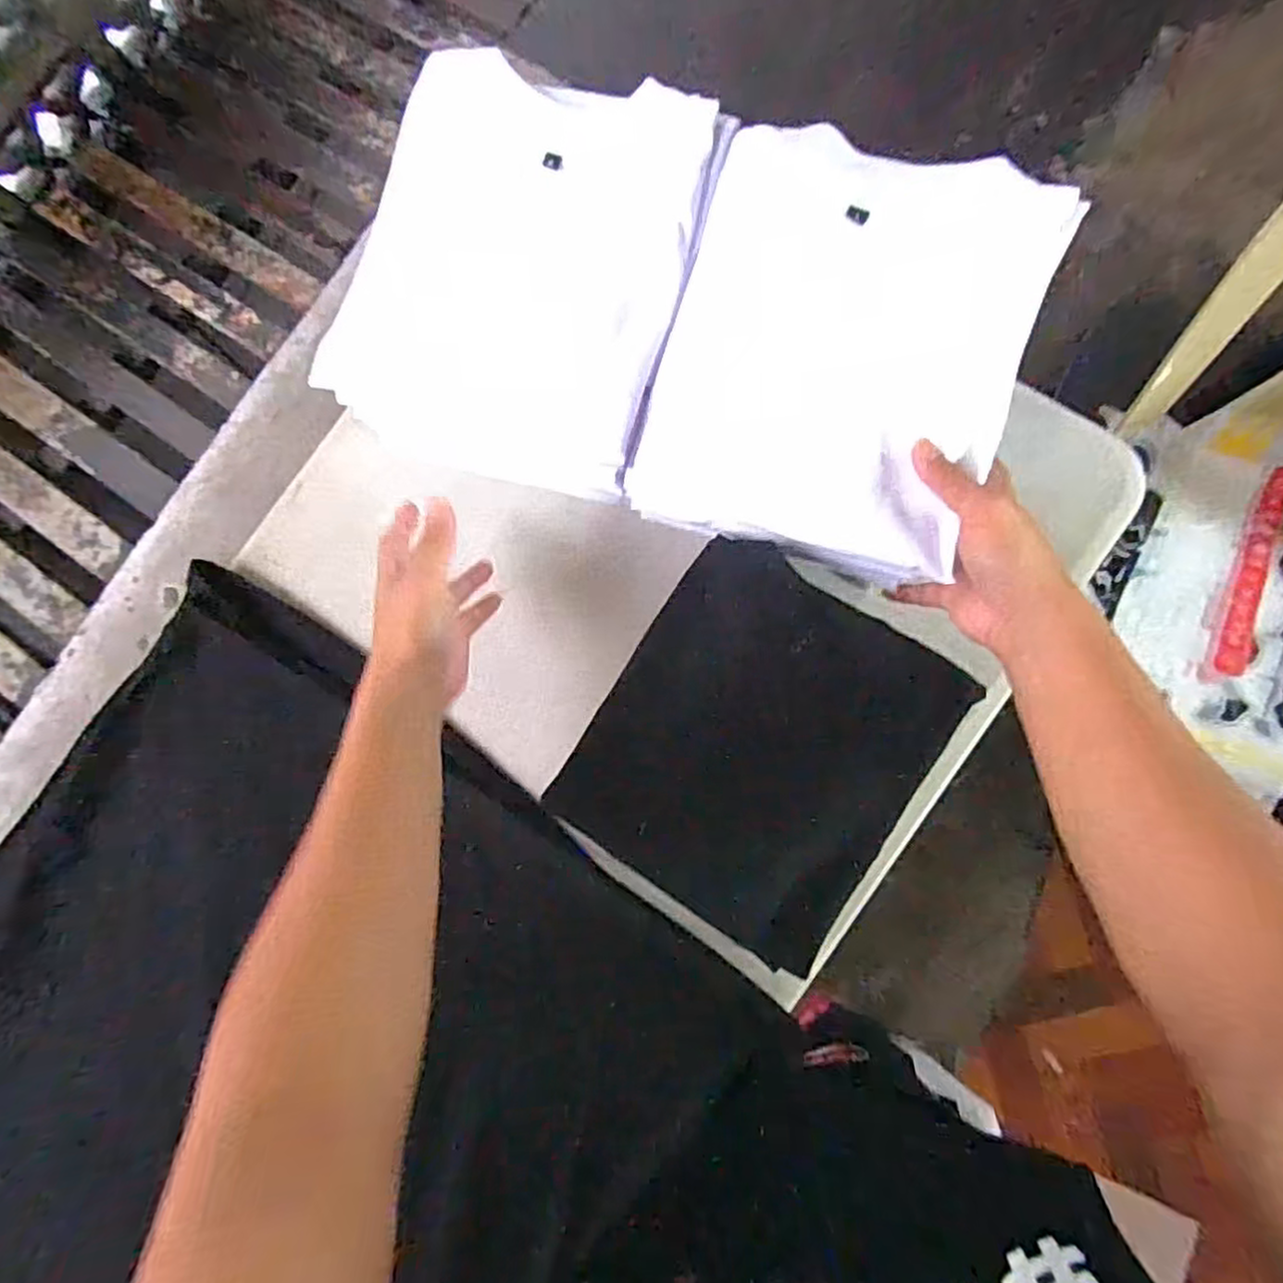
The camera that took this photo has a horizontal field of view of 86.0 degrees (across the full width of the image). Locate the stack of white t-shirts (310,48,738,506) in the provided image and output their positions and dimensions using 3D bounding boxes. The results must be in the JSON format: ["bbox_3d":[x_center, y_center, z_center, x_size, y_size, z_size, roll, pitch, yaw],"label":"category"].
[{"bbox_3d":[-0.079,-0.265,0.525,0.236,0.134,0.249,18,85,8],"label":"stack of white t-shirts"}]

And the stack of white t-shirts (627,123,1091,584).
[{"bbox_3d":[0.119,-0.186,0.458,0.234,0.037,0.252,22,109,24],"label":"stack of white t-shirts"}]

